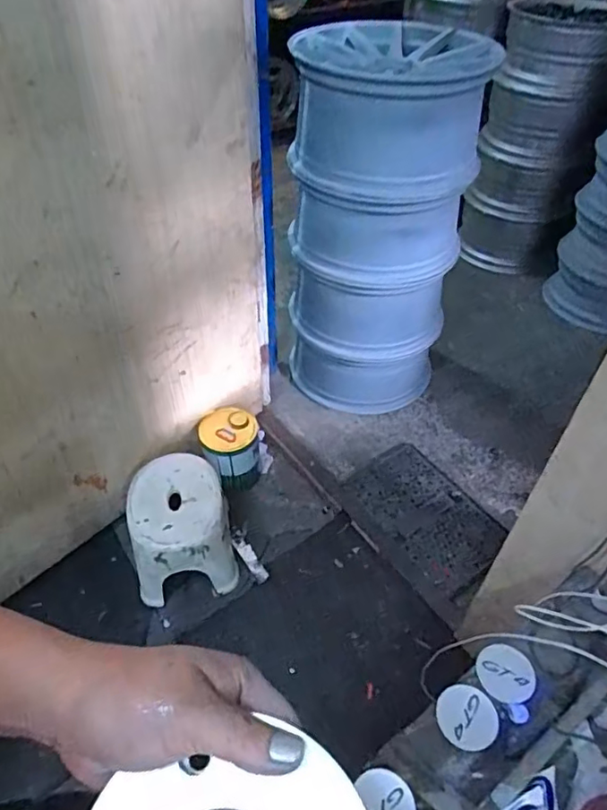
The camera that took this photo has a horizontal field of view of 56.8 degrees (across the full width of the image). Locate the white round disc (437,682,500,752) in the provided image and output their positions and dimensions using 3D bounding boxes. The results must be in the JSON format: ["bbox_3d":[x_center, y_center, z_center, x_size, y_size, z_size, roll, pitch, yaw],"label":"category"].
[{"bbox_3d":[0.210,0.396,0.717,0.073,0.014,0.081,20,48,17],"label":"white round disc"}]

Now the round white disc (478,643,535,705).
[{"bbox_3d":[0.273,0.362,0.758,0.067,0.008,0.073,-11,55,16],"label":"round white disc"}]

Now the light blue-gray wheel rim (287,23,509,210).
[{"bbox_3d":[0.227,-0.800,1.519,0.495,0.309,0.466,6,46,4],"label":"light blue-gray wheel rim"}]

